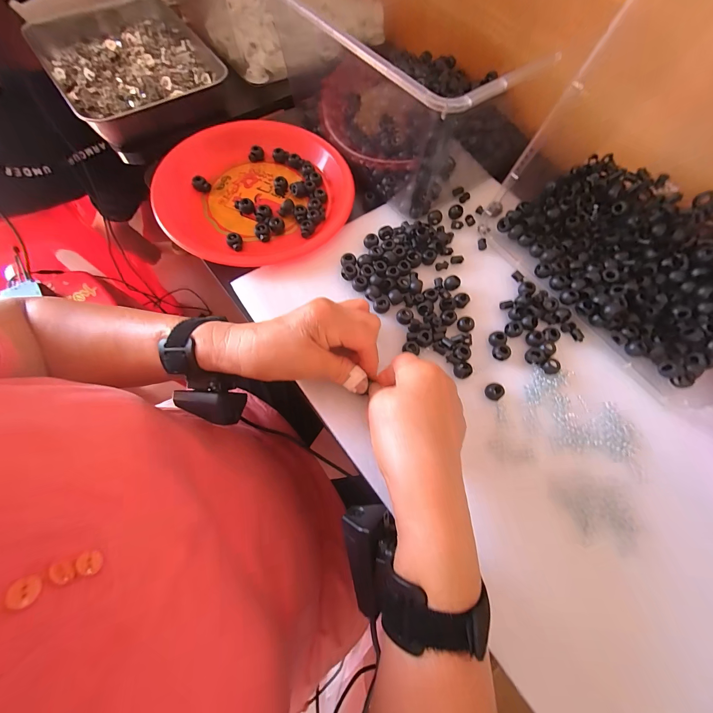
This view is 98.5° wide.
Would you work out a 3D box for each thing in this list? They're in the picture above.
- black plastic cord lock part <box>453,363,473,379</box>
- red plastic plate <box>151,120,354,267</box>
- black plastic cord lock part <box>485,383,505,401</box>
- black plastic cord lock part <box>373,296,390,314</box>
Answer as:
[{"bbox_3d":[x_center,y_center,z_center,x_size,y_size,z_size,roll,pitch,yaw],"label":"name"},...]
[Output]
[{"bbox_3d":[0.105,0.014,0.303,0.016,0.012,0.015,1,69,-3],"label":"black plastic cord lock part"},{"bbox_3d":[-0.121,-0.203,0.377,0.221,0.035,0.226,1,69,-3],"label":"red plastic plate"},{"bbox_3d":[0.134,0.034,0.299,0.016,0.009,0.016,1,69,-3],"label":"black plastic cord lock part"},{"bbox_3d":[0.027,-0.055,0.326,0.015,0.010,0.015,1,69,-3],"label":"black plastic cord lock part"}]

